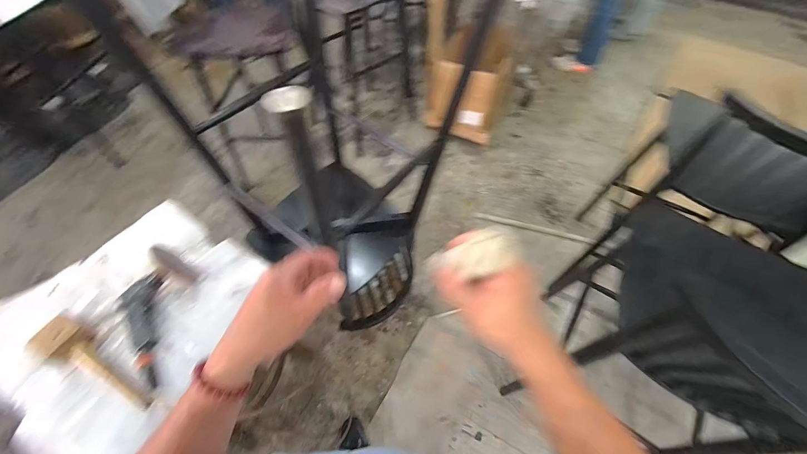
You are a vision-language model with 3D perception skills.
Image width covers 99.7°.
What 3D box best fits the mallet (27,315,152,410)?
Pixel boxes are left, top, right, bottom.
[{"bbox_3d":[-0.587,0.255,0.658,0.261,0.061,0.080,19,60,12],"label":"mallet"}]

